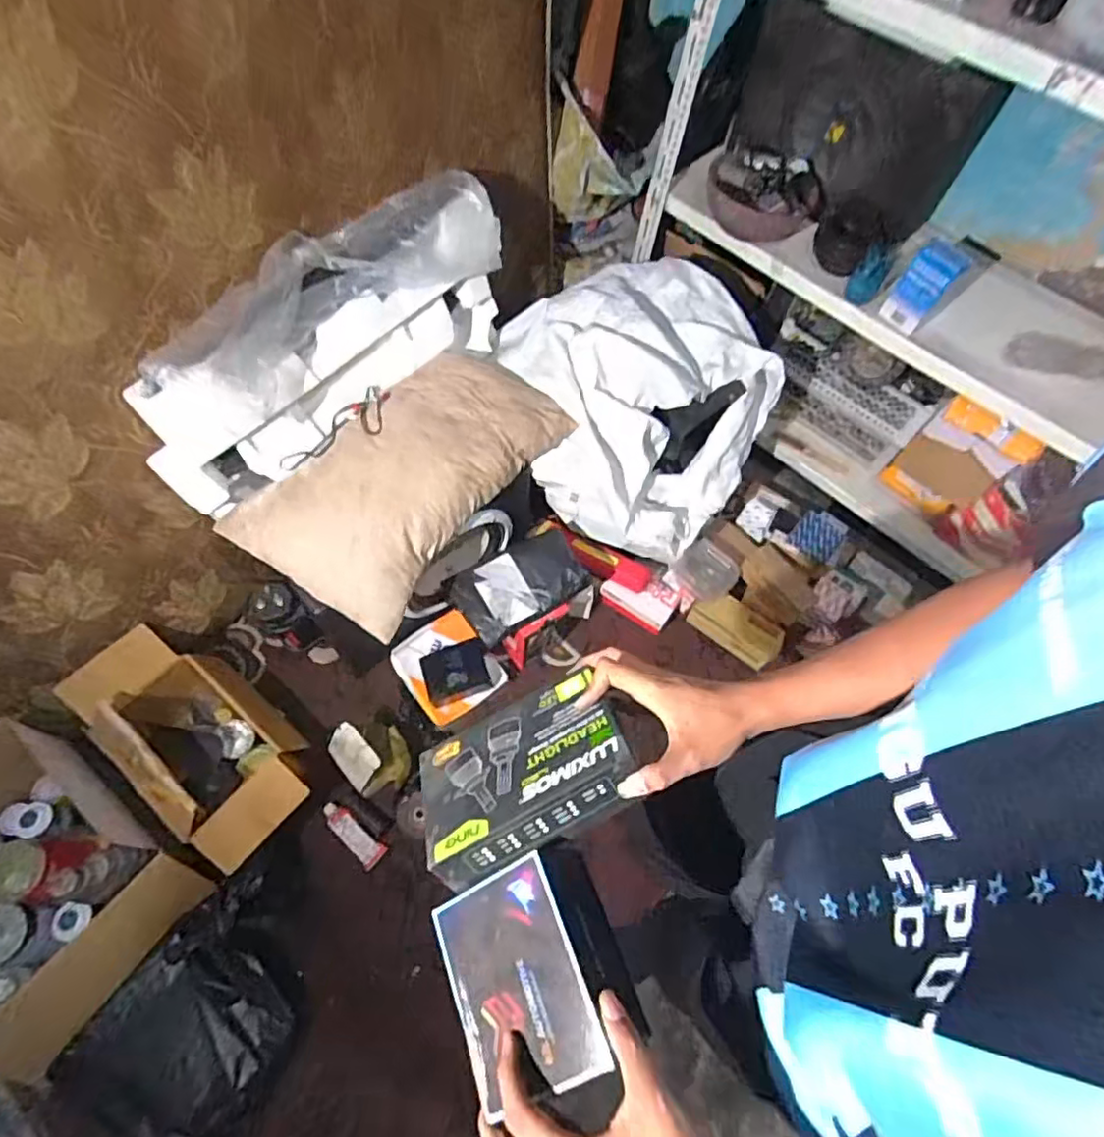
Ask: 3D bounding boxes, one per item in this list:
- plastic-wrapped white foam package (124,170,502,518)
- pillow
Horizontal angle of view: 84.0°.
[{"bbox_3d":[-0.410,-0.431,1.187,0.169,0.330,0.772,37,65,16],"label":"plastic-wrapped white foam package"},{"bbox_3d":[-0.288,-0.200,1.227,0.371,0.143,0.624,34,64,15],"label":"pillow"}]

